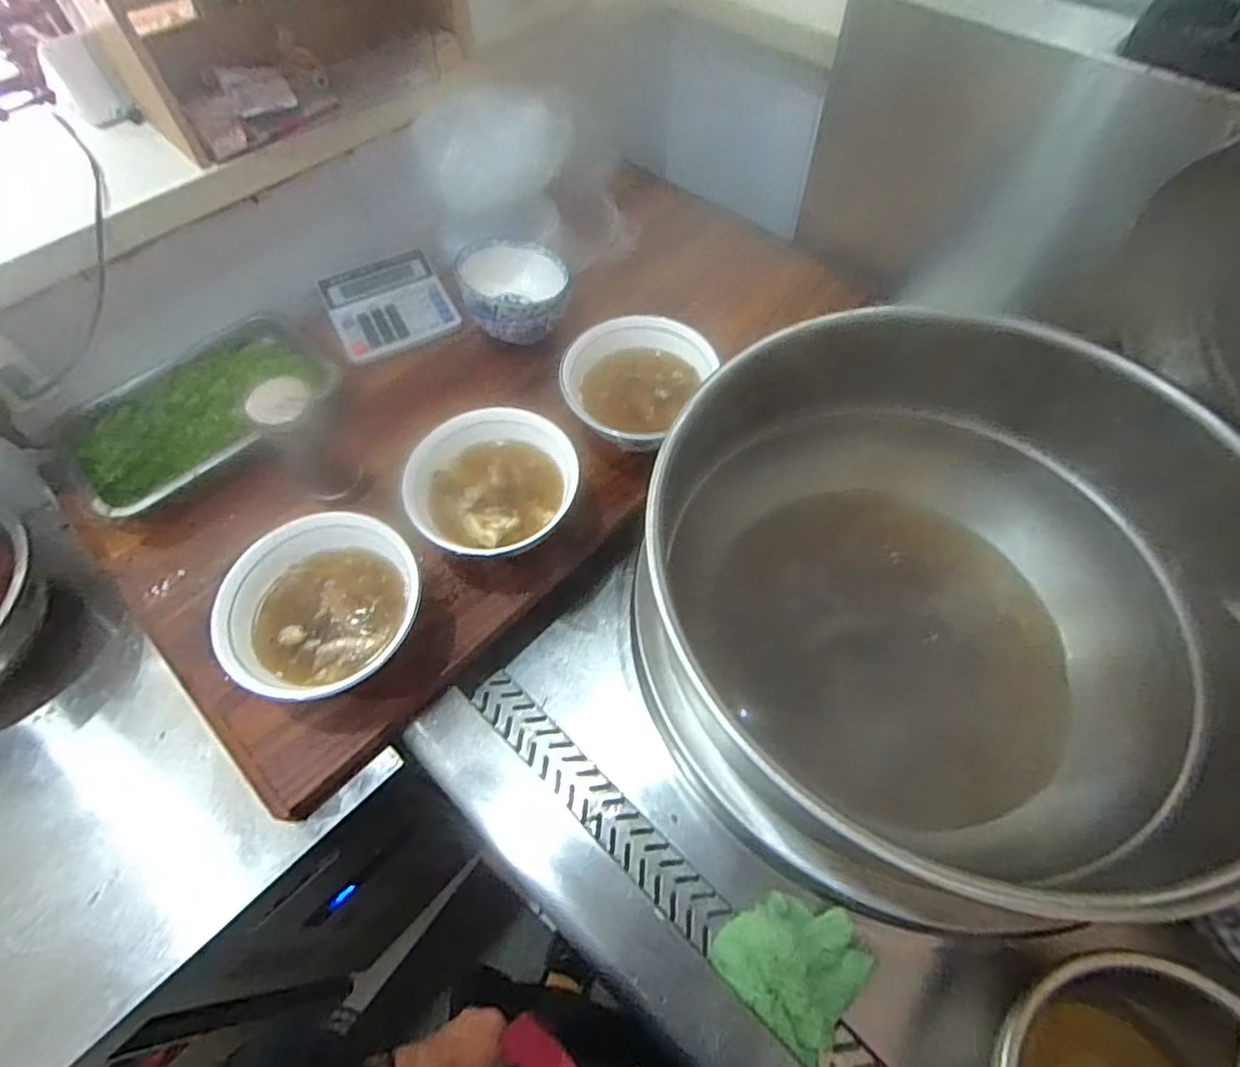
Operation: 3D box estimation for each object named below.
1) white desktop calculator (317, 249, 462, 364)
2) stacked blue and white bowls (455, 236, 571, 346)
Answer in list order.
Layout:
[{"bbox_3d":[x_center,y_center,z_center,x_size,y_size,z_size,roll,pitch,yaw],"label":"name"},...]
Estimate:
[{"bbox_3d":[-0.325,-0.322,0.874,0.157,0.024,0.173,-27,64,-15],"label":"white desktop calculator"},{"bbox_3d":[-0.136,-0.319,0.825,0.138,0.091,0.133,0,60,0],"label":"stacked blue and white bowls"}]

